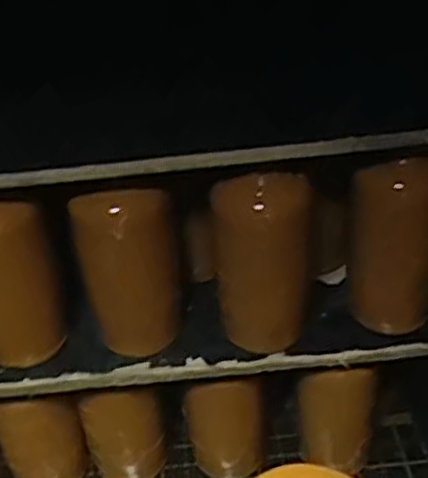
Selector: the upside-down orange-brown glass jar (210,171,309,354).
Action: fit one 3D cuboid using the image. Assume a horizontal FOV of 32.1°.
[{"bbox_3d":[0.042,0.012,0.647,0.071,0.185,0.068,-2,35,1],"label":"upside-down orange-brown glass jar"}]

